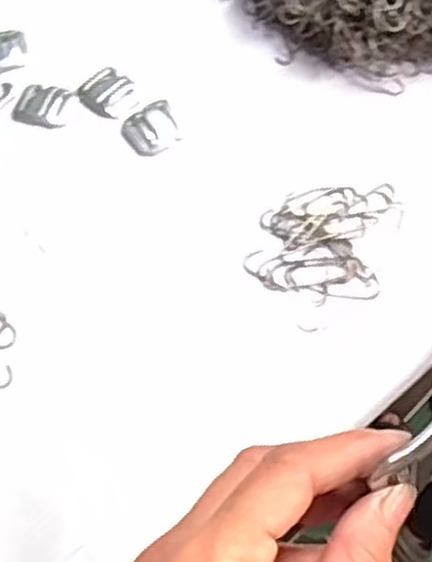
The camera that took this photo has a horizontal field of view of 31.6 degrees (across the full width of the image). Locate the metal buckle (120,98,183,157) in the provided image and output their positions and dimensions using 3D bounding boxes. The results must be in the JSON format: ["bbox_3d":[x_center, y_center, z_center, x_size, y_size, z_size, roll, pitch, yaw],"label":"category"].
[{"bbox_3d":[-0.040,-0.092,0.458,0.032,0.004,0.033,-19,63,-7],"label":"metal buckle"}]

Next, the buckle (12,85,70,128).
[{"bbox_3d":[-0.107,-0.109,0.469,0.032,0.004,0.028,8,63,7],"label":"buckle"}]

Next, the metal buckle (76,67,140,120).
[{"bbox_3d":[-0.066,-0.116,0.472,0.037,0.004,0.031,38,70,19],"label":"metal buckle"}]

